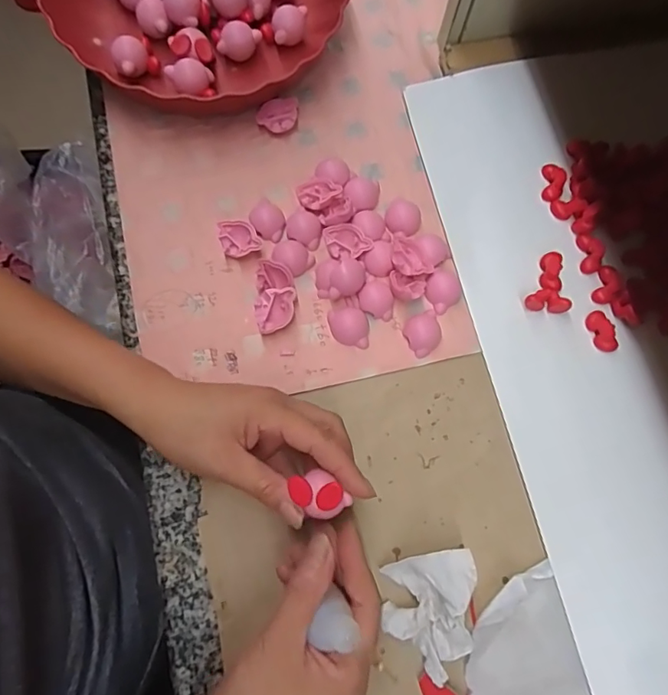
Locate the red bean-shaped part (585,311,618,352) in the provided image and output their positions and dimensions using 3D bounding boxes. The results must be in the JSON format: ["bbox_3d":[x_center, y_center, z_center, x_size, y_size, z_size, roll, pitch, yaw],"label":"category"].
[{"bbox_3d":[0.199,-0.012,0.369,0.016,0.005,0.030,-30,81,30],"label":"red bean-shaped part"}]

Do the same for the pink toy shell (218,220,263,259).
[{"bbox_3d":[-0.073,-0.084,0.384,0.028,0.009,0.030,-20,76,-5],"label":"pink toy shell"}]

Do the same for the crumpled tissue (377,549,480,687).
[{"bbox_3d":[0.061,0.171,0.319,0.055,0.030,0.076,-1,75,0],"label":"crumpled tissue"}]

